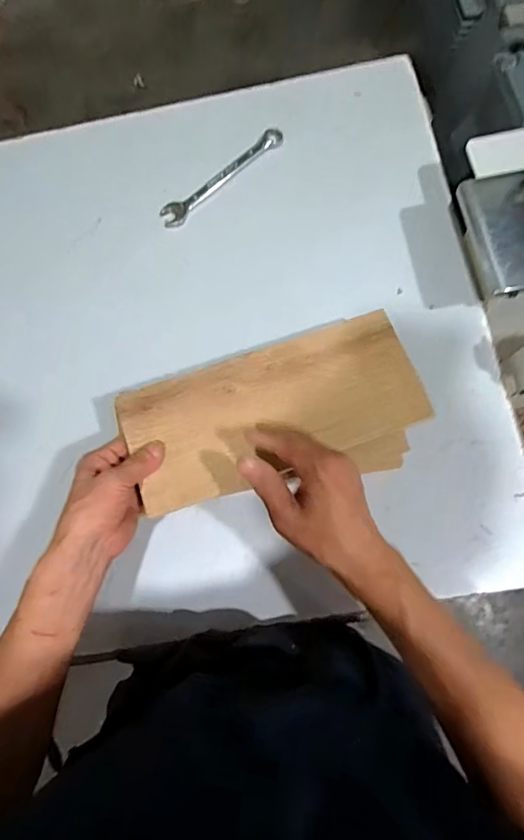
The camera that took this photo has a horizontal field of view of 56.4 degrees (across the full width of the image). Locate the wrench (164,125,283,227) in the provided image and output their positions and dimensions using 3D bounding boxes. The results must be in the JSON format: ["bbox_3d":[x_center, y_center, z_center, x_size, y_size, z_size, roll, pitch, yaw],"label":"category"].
[{"bbox_3d":[-0.050,-0.318,0.642,0.191,0.008,0.031,-37,92,-2],"label":"wrench"}]

